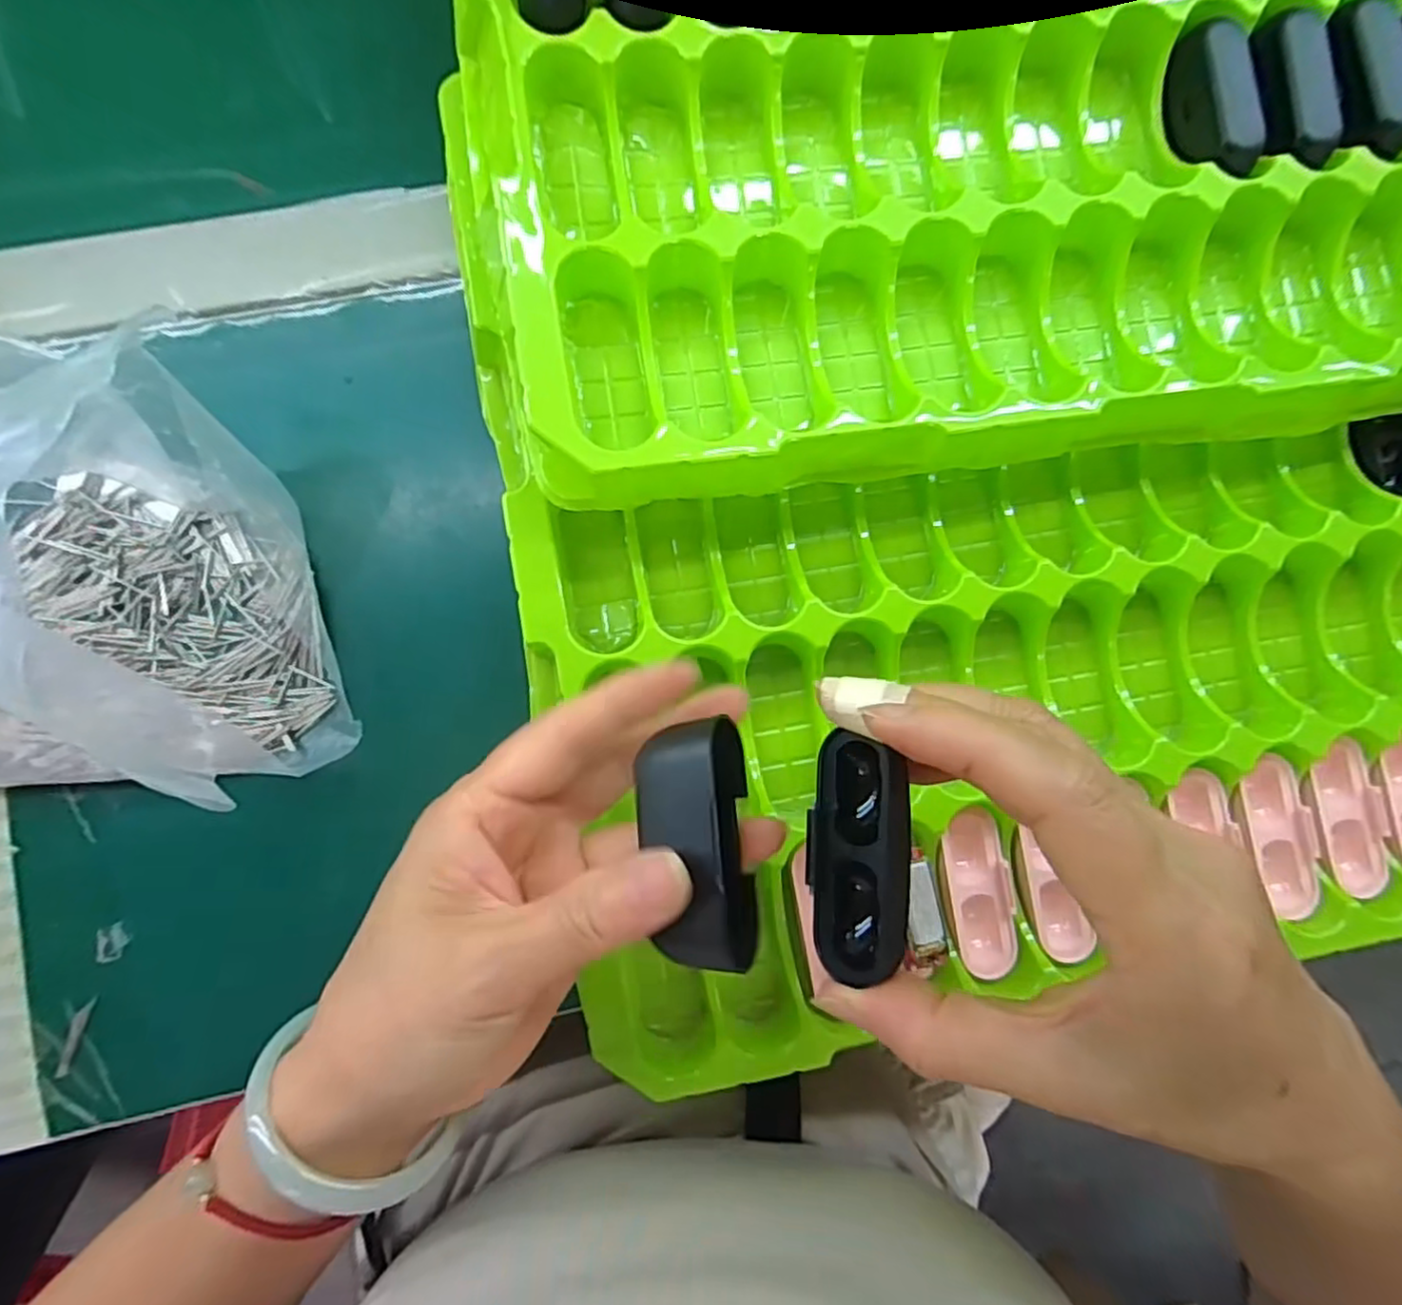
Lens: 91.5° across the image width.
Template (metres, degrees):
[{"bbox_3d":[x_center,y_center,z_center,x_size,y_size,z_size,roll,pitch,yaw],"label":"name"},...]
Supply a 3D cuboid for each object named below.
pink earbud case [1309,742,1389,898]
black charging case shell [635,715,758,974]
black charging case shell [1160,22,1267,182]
[{"bbox_3d":[0.262,0.067,0.276,0.027,0.007,0.060,-14,86,-5],"label":"pink earbud case"},{"bbox_3d":[0.000,0.050,0.179,0.029,0.024,0.059,-3,85,-4],"label":"black charging case shell"},{"bbox_3d":[0.196,-0.209,0.263,0.018,0.028,0.056,-15,87,-4],"label":"black charging case shell"}]

